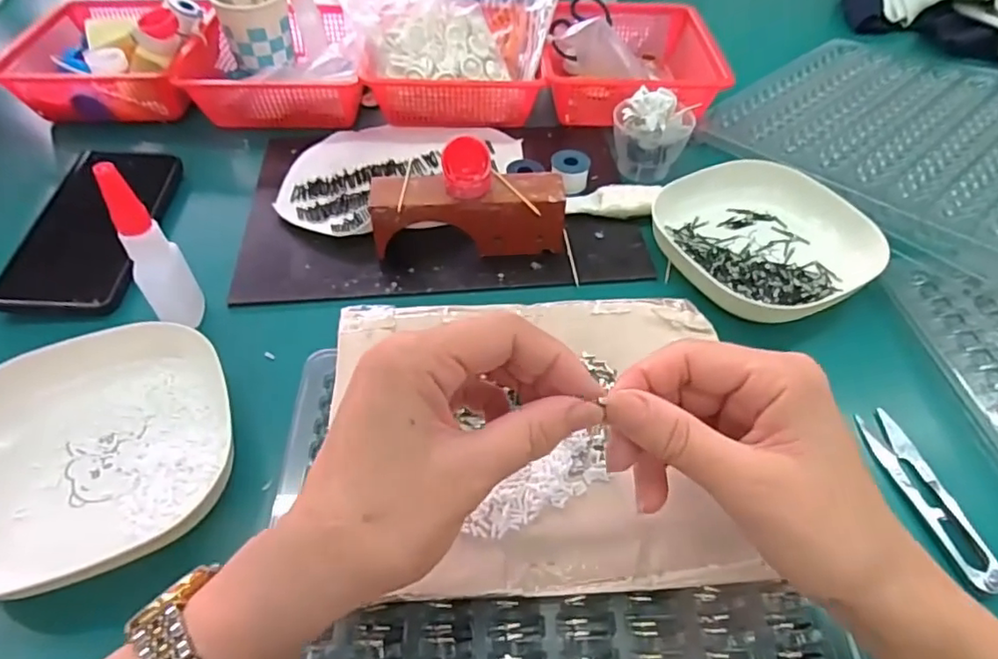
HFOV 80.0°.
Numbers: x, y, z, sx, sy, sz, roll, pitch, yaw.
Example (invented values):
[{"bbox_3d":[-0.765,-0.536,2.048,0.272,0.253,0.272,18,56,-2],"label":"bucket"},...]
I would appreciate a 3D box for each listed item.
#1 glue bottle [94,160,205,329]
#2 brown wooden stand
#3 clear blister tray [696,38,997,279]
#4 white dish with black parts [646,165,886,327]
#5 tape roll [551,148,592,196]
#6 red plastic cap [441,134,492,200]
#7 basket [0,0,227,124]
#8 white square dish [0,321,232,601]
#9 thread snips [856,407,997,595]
[{"bbox_3d":[-0.207,-0.043,0.354,0.023,0.113,0.026,-10,51,-11],"label":"glue bottle"},{"bbox_3d":[-0.022,-0.081,0.426,0.132,0.050,0.036,-1,50,-3],"label":"brown wooden stand"},{"bbox_3d":[0.359,-0.174,0.515,0.297,0.031,0.280,-28,56,-24],"label":"clear blister tray"},{"bbox_3d":[0.193,-0.072,0.438,0.124,0.026,0.143,-24,55,-21],"label":"white dish with black parts"},{"bbox_3d":[0.058,-0.127,0.483,0.030,0.025,0.033,1,50,-1],"label":"tape roll"},{"bbox_3d":[-0.021,-0.107,0.395,0.031,0.029,0.027,-2,50,-4],"label":"red plastic cap"},{"bbox_3d":[-0.343,-0.259,0.561,0.169,0.055,0.185,-2,50,-4],"label":"basket"},{"bbox_3d":[-0.215,0.062,0.314,0.138,0.030,0.145,-21,54,-19],"label":"white square dish"},{"bbox_3d":[0.232,0.088,0.322,0.024,0.013,0.104,-6,50,-7],"label":"thread snips"}]

